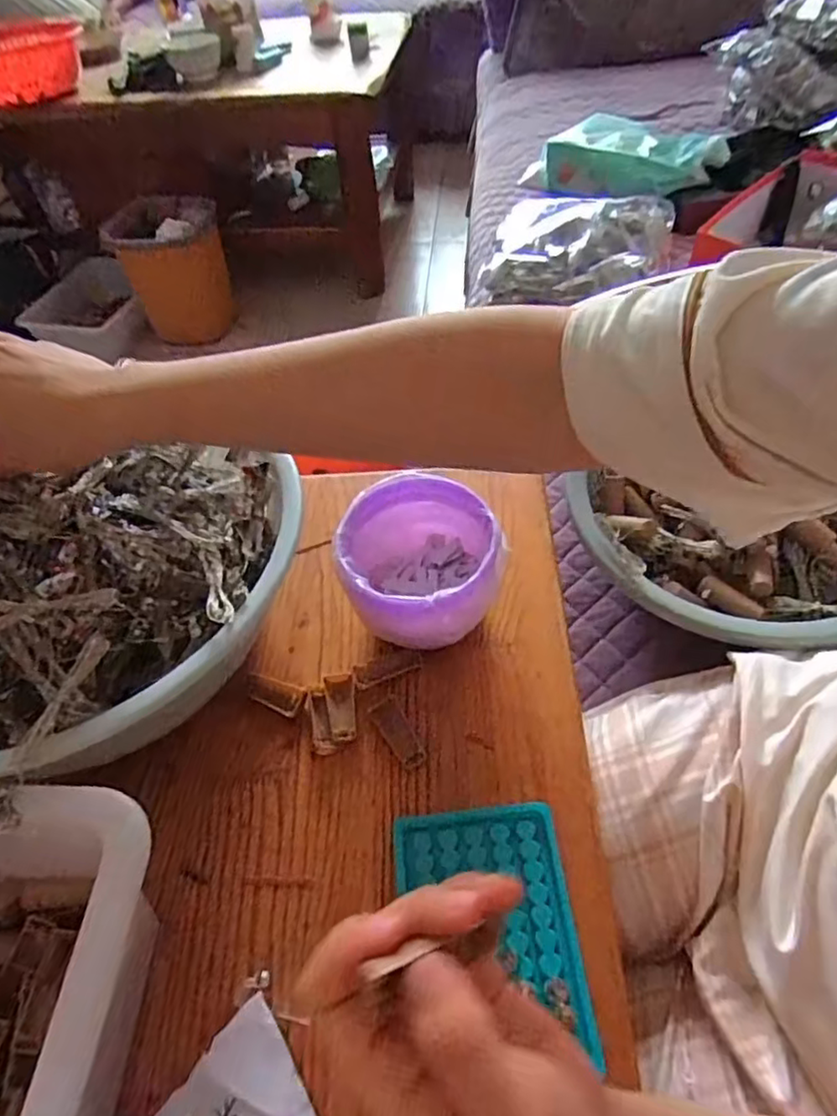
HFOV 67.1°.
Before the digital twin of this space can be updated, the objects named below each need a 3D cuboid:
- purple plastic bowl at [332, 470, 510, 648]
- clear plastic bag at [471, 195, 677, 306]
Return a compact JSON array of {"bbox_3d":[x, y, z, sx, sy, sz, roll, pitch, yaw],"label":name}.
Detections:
[{"bbox_3d":[0.003,0.008,0.455,0.105,0.074,0.112,-3,50,3],"label":"purple plastic bowl"},{"bbox_3d":[0.228,-0.454,0.925,0.267,0.072,0.228,9,52,13],"label":"clear plastic bag"}]

